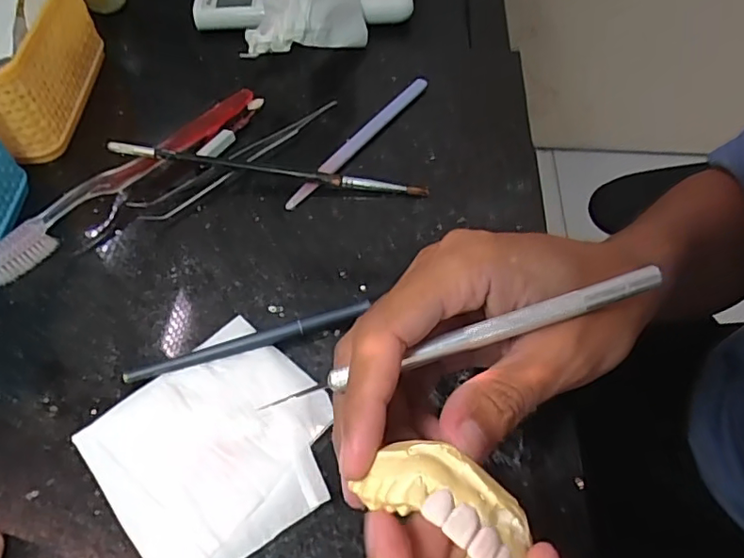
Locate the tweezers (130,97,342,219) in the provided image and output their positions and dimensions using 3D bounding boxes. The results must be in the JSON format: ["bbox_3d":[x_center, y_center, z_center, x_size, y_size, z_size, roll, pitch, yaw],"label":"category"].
[{"bbox_3d":[-0.080,-0.076,0.345,0.141,0.007,0.021,-35,62,-21],"label":"tweezers"}]

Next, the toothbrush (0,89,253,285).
[{"bbox_3d":[-0.142,-0.062,0.332,0.015,0.017,0.184,34,62,21],"label":"toothbrush"}]

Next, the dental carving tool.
[{"bbox_3d":[0.030,0.020,0.188,0.135,0.004,0.005,-18,57,0],"label":"dental carving tool"}]

